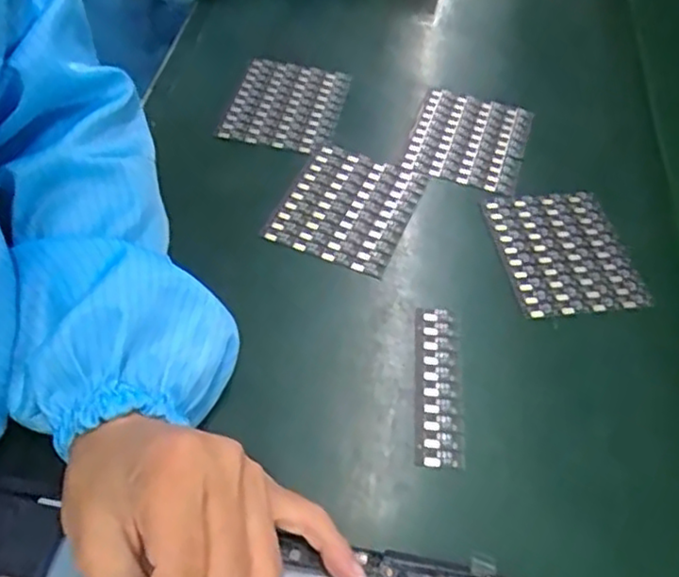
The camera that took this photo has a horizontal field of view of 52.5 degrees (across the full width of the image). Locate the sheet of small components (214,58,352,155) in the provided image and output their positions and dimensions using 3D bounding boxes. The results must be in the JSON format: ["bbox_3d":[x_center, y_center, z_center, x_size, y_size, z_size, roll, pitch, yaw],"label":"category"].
[{"bbox_3d":[-0.042,-0.143,0.537,0.084,0.010,0.098,11,51,6],"label":"sheet of small components"}]

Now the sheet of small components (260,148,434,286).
[{"bbox_3d":[0.005,-0.057,0.472,0.086,0.006,0.100,19,52,12],"label":"sheet of small components"}]

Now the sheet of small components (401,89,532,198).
[{"bbox_3d":[0.099,-0.115,0.527,0.085,0.008,0.101,16,51,10],"label":"sheet of small components"}]

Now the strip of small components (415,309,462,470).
[{"bbox_3d":[0.055,0.053,0.385,0.023,0.005,0.099,5,50,1],"label":"strip of small components"}]

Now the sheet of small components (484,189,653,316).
[{"bbox_3d":[0.148,-0.026,0.455,0.084,0.004,0.100,-5,51,-8],"label":"sheet of small components"}]

